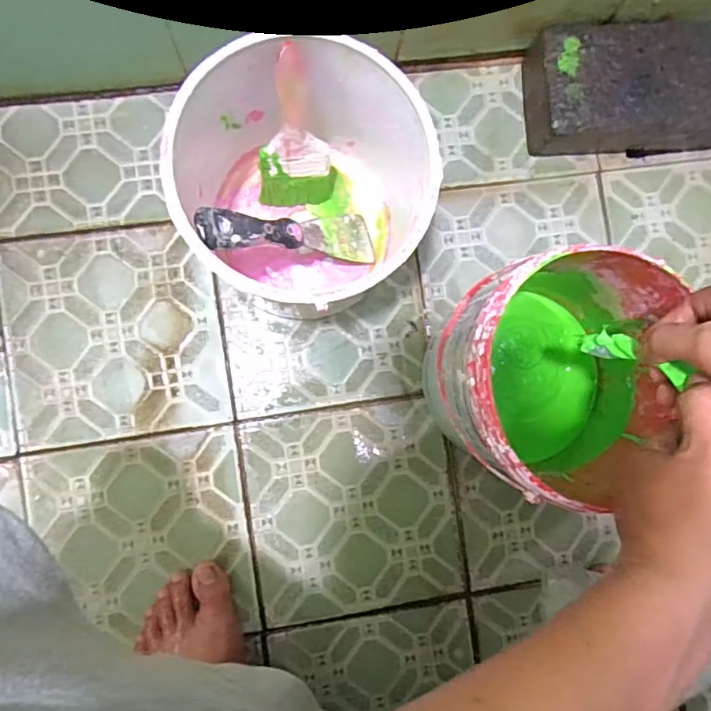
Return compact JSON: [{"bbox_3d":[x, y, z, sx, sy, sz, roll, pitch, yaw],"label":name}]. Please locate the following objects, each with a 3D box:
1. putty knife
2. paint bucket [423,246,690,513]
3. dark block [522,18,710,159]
[{"bbox_3d":[-0.047,-0.102,0.471,0.013,0.210,0.044,-15,88,35],"label":"putty knife"},{"bbox_3d":[0.160,0.019,0.466,0.171,0.193,0.180,0,87,-5],"label":"paint bucket"},{"bbox_3d":[0.273,-0.258,0.545,0.201,0.062,0.108,-5,88,-5],"label":"dark block"}]

